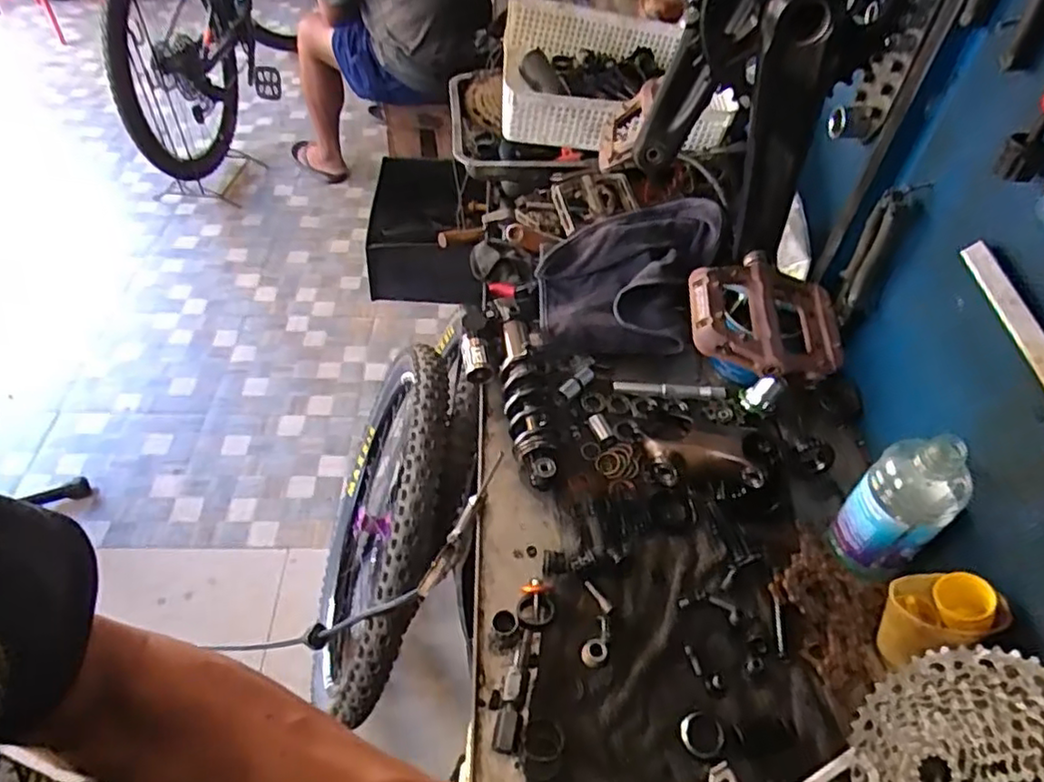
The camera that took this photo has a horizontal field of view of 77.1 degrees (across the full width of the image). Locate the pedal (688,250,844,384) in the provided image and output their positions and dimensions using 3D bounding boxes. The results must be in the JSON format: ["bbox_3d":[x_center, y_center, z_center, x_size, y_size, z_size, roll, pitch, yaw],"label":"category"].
[{"bbox_3d":[0.178,-0.057,0.484,0.109,0.027,0.107,2,50,-1],"label":"pedal"}]

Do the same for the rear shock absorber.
[{"bbox_3d":[0.002,-0.003,0.720,0.049,0.038,0.226,-5,50,-6],"label":"rear shock absorber"}]

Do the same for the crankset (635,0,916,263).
[{"bbox_3d":[0.159,-0.212,0.436,0.086,0.232,0.112,-34,59,-27],"label":"crankset"}]

